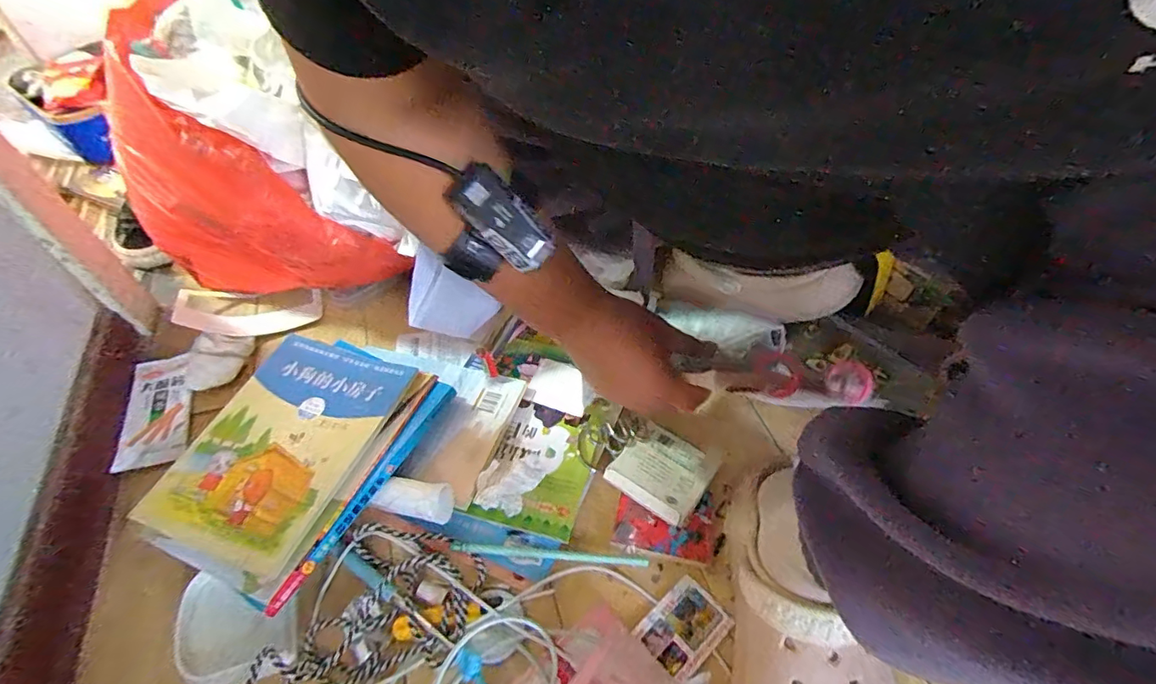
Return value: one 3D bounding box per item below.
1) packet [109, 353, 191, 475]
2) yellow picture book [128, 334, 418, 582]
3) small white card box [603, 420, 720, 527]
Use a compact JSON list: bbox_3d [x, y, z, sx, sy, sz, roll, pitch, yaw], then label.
[{"bbox_3d":[-0.453,0.070,0.577,0.057,0.016,0.139,-1,59,-24],"label":"packet"},{"bbox_3d":[-0.277,0.092,0.504,0.162,0.007,0.218,13,54,15],"label":"yellow picture book"},{"bbox_3d":[0.082,0.121,0.511,0.082,0.012,0.087,33,59,25],"label":"small white card box"}]

